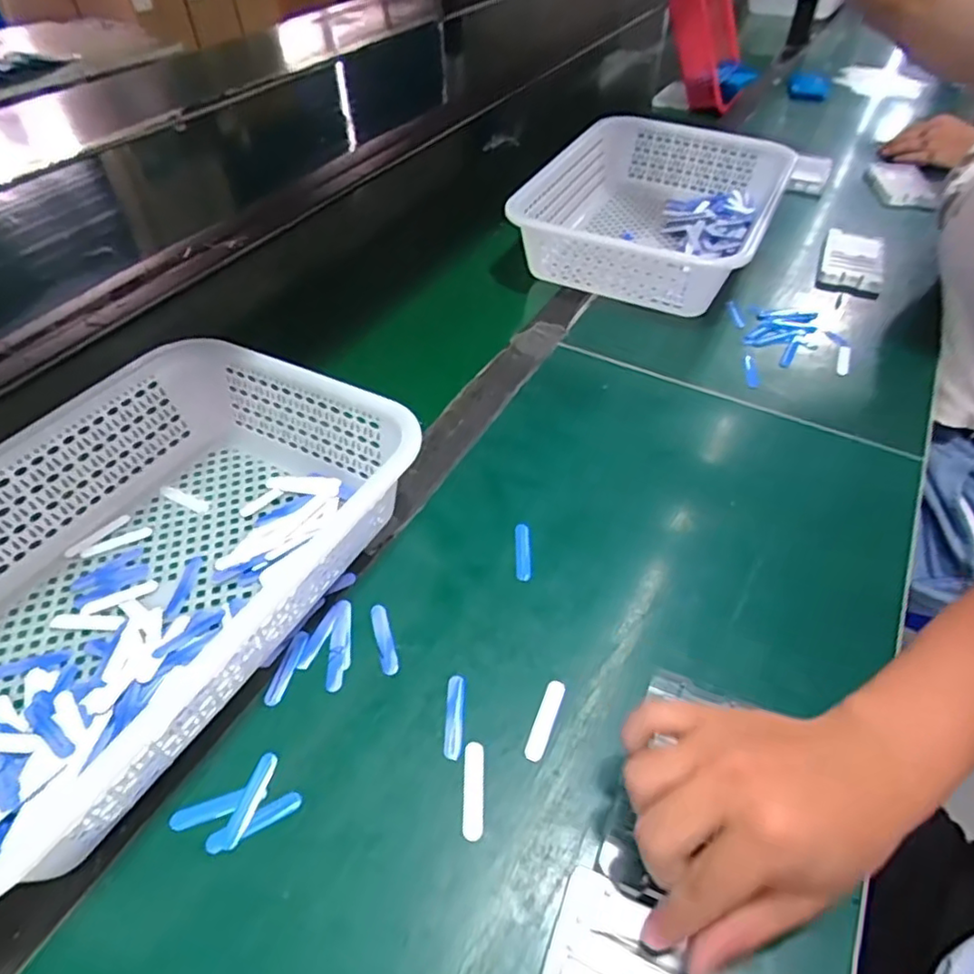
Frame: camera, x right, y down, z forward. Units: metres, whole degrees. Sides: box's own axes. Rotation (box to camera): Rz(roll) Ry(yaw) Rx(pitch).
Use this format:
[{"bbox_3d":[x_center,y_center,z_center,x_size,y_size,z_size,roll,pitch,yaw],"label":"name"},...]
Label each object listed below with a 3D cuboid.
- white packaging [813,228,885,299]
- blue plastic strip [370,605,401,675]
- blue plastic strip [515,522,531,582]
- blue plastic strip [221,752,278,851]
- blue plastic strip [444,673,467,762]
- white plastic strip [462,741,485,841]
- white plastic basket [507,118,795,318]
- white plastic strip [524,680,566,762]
[{"bbox_3d":[0.450,-0.280,0.768,0.072,0.014,0.144,19,51,18],"label":"white packaging"},{"bbox_3d":[-0.068,0.101,0.417,0.012,0.004,0.052,-14,48,-12],"label":"blue plastic strip"},{"bbox_3d":[0.027,0.047,0.467,0.011,0.006,0.054,0,47,1],"label":"blue plastic strip"},{"bbox_3d":[-0.133,0.175,0.350,0.012,0.004,0.050,10,48,10],"label":"blue plastic strip"},{"bbox_3d":[-0.020,0.139,0.380,0.011,0.004,0.050,0,47,1],"label":"blue plastic strip"},{"bbox_3d":[-0.008,0.170,0.352,0.012,0.004,0.050,-1,47,0],"label":"white plastic strip"},{"bbox_3d":[0.213,-0.353,0.789,0.284,0.089,0.393,19,51,18],"label":"white plastic basket"},{"bbox_3d":[0.036,0.141,0.379,0.011,0.004,0.051,16,49,16],"label":"white plastic strip"}]

